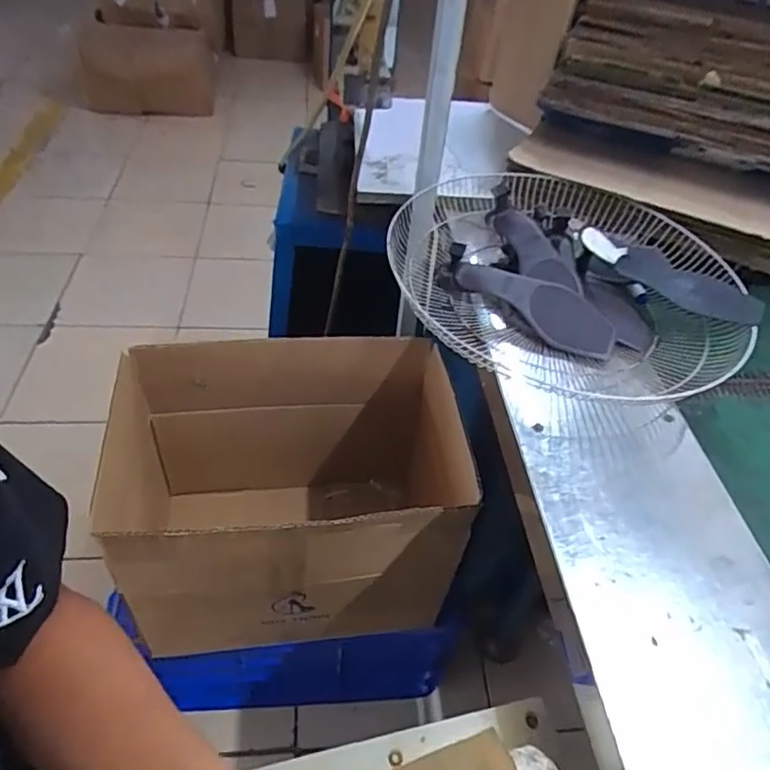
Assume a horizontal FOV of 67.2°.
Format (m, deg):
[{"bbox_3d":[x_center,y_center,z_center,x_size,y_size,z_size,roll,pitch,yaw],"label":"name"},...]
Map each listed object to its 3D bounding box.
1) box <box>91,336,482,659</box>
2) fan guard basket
[{"bbox_3d":[-0.149,0.179,0.883,0.490,0.378,0.310,-2,46,-9],"label":"box"},{"bbox_3d":[0.222,-0.135,0.746,0.420,0.091,0.374,13,46,6],"label":"fan guard basket"}]

